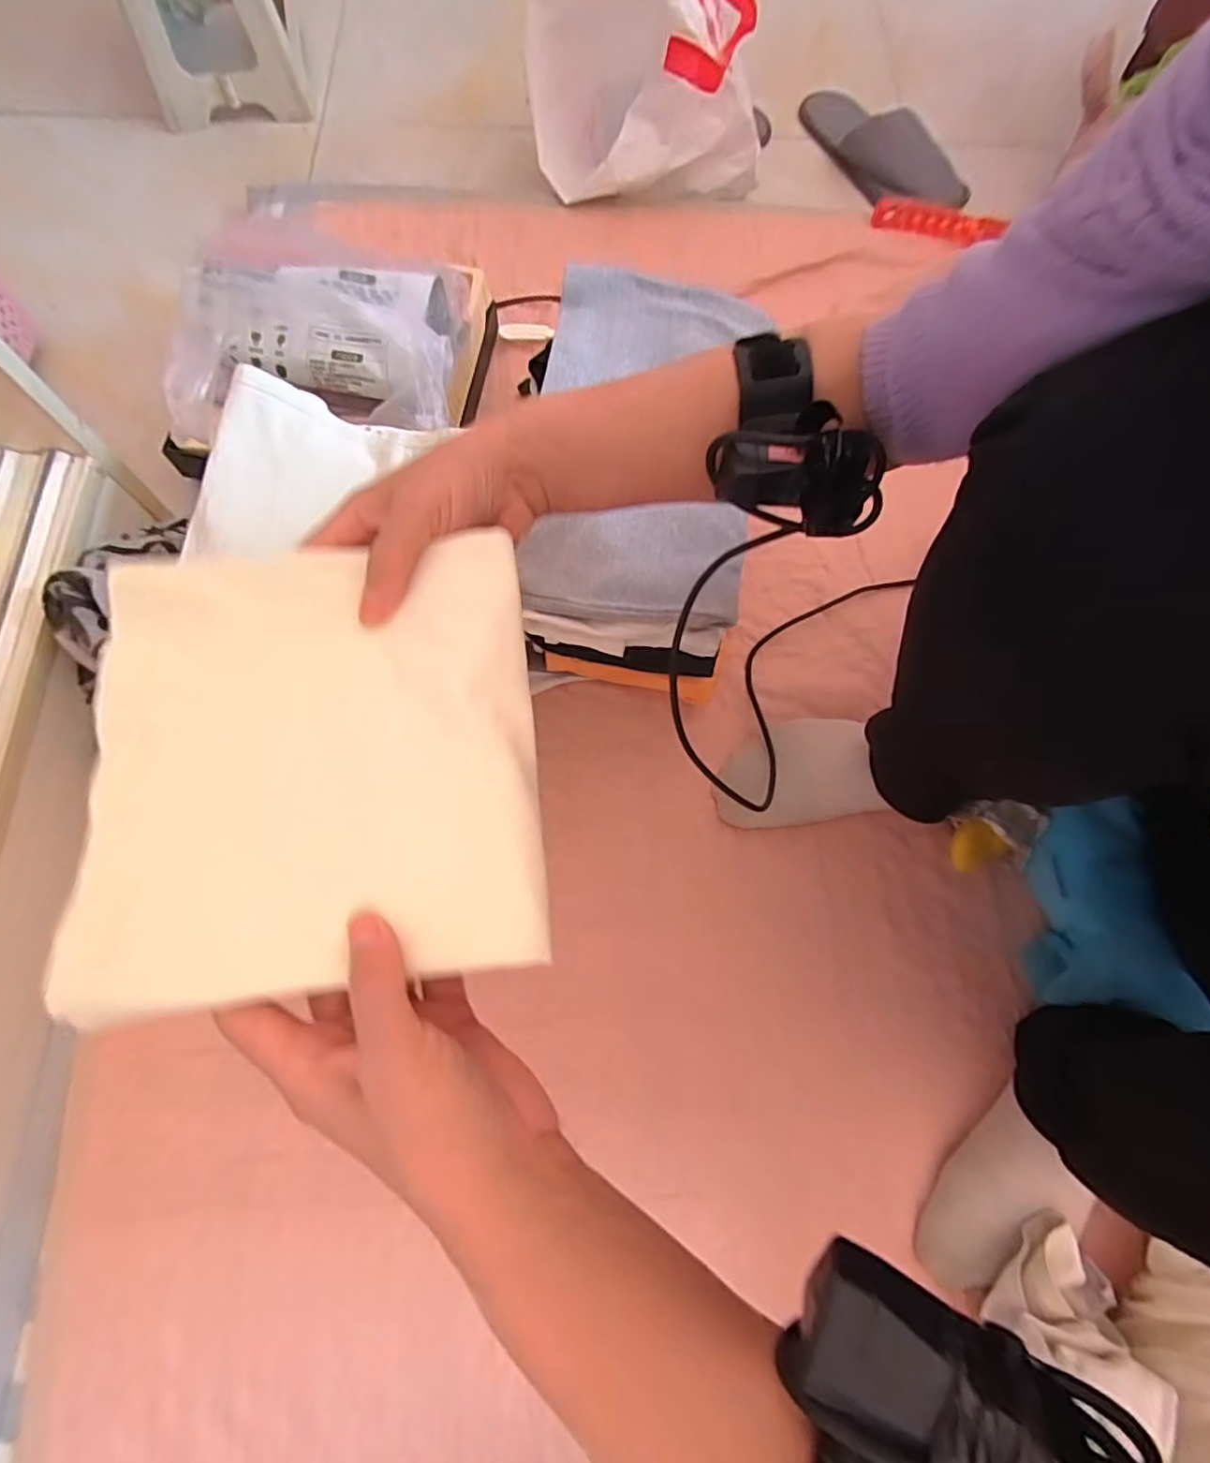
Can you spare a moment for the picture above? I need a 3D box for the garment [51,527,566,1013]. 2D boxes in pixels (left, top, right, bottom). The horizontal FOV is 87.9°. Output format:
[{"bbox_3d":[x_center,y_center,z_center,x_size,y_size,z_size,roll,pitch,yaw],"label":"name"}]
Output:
[{"bbox_3d":[-0.122,0.007,0.268,0.181,0.019,0.190,-7,72,-3],"label":"garment"}]

